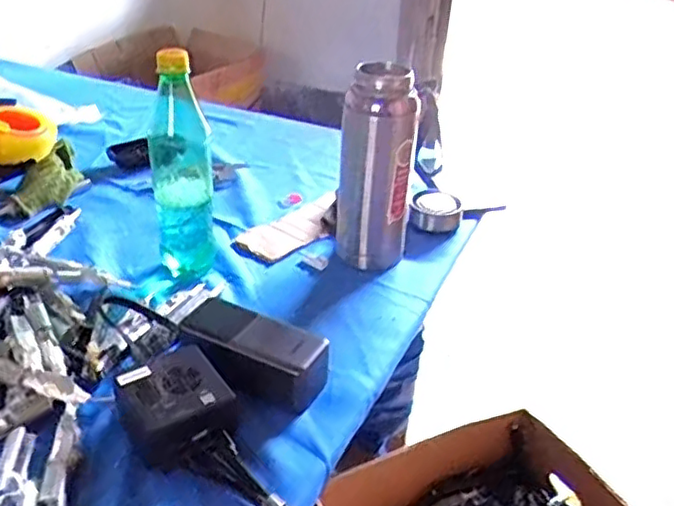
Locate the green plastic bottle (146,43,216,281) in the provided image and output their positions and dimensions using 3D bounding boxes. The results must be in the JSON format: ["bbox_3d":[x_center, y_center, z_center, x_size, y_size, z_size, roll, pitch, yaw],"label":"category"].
[{"bbox_3d":[-0.162,-0.088,0.699,0.061,0.230,0.062,-3,33,-12],"label":"green plastic bottle"}]

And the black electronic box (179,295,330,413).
[{"bbox_3d":[-0.072,0.089,0.596,0.135,0.053,0.055,18,35,21],"label":"black electronic box"}]

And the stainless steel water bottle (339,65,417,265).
[{"bbox_3d":[0.044,-0.091,0.739,0.082,0.219,0.066,4,32,3],"label":"stainless steel water bottle"}]

